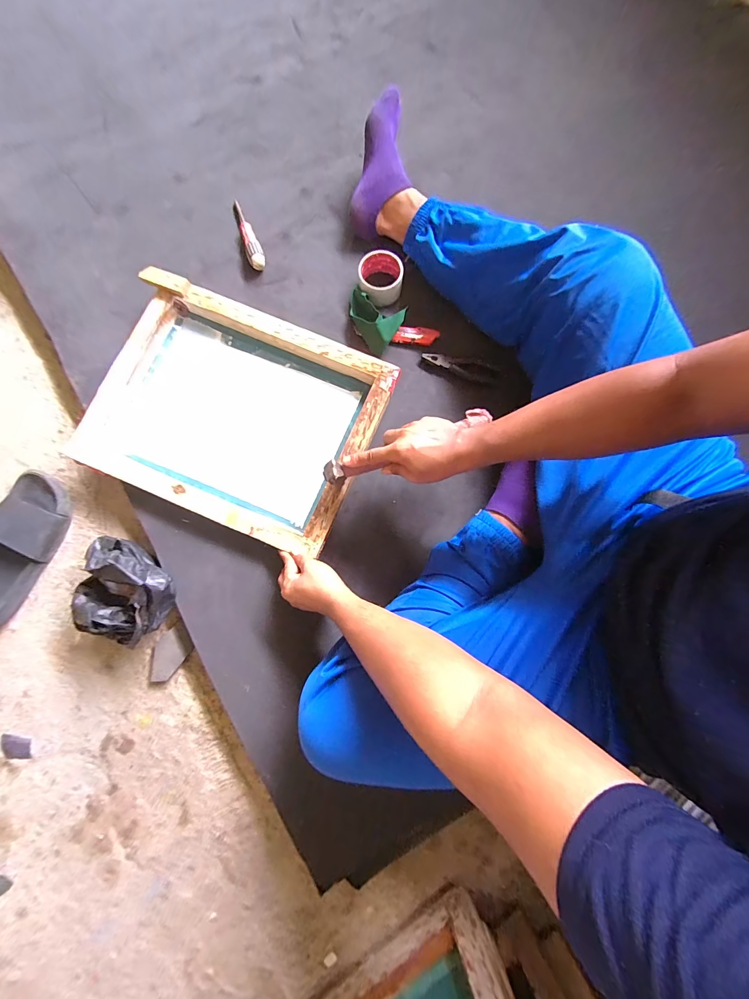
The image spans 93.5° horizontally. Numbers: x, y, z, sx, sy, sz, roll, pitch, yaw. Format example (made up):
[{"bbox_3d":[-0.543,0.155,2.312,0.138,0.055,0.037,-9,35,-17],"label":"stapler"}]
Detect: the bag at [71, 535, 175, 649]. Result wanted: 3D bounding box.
[{"bbox_3d":[-0.412,0.151,0.581,0.162,0.110,0.129,37,82,6],"label":"bag"}]

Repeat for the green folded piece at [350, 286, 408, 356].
[{"bbox_3d":[-0.004,-0.334,0.647,0.101,0.045,0.074,37,82,6],"label":"green folded piece"}]

